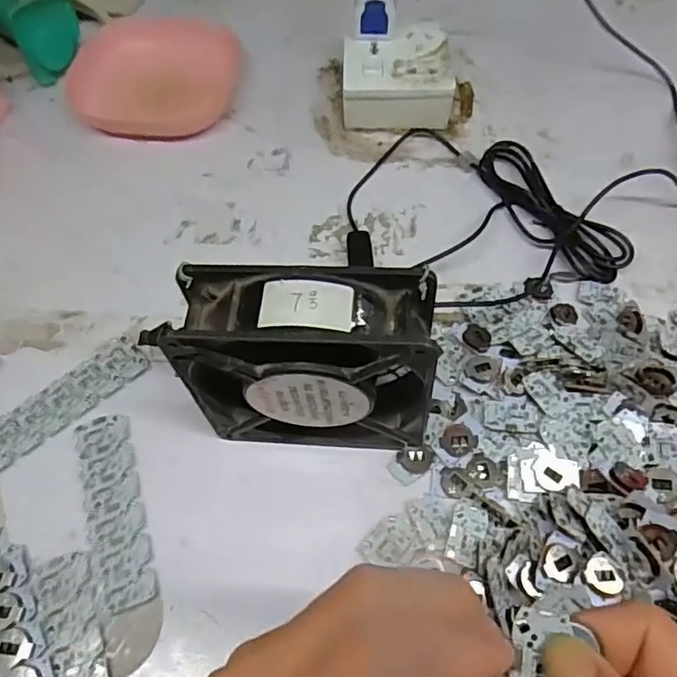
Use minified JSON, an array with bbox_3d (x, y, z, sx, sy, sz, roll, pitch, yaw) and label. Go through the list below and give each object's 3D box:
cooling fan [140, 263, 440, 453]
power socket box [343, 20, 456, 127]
[{"bbox_3d":[-0.013,0.017,0.297,0.126,0.120,0.043,4,59,3],"label":"cooling fan"},{"bbox_3d":[0.045,-0.214,0.475,0.089,0.043,0.086,-1,59,0],"label":"power socket box"}]

